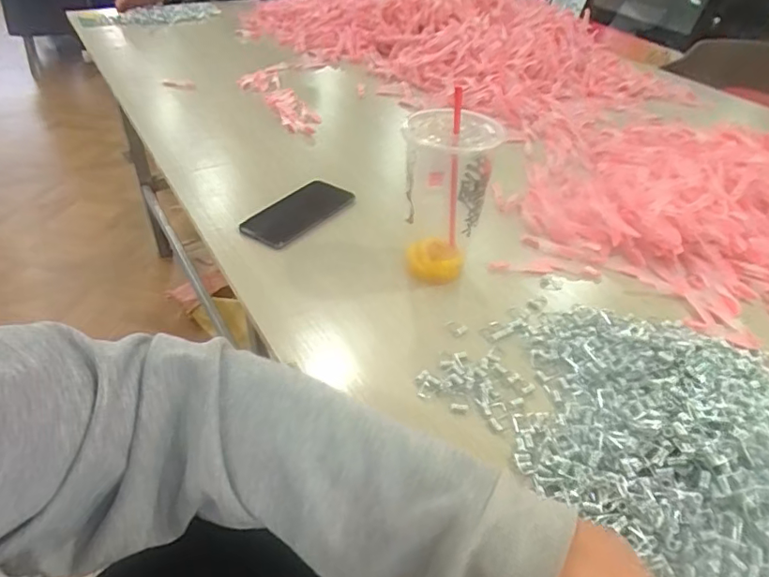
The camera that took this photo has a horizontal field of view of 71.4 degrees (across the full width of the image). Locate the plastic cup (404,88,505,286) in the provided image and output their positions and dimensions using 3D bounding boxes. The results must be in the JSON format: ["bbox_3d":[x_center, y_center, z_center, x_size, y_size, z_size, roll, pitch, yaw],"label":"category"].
[{"bbox_3d":[0.069,-0.100,0.594,0.091,0.170,0.085,2,40,-1],"label":"plastic cup"}]

